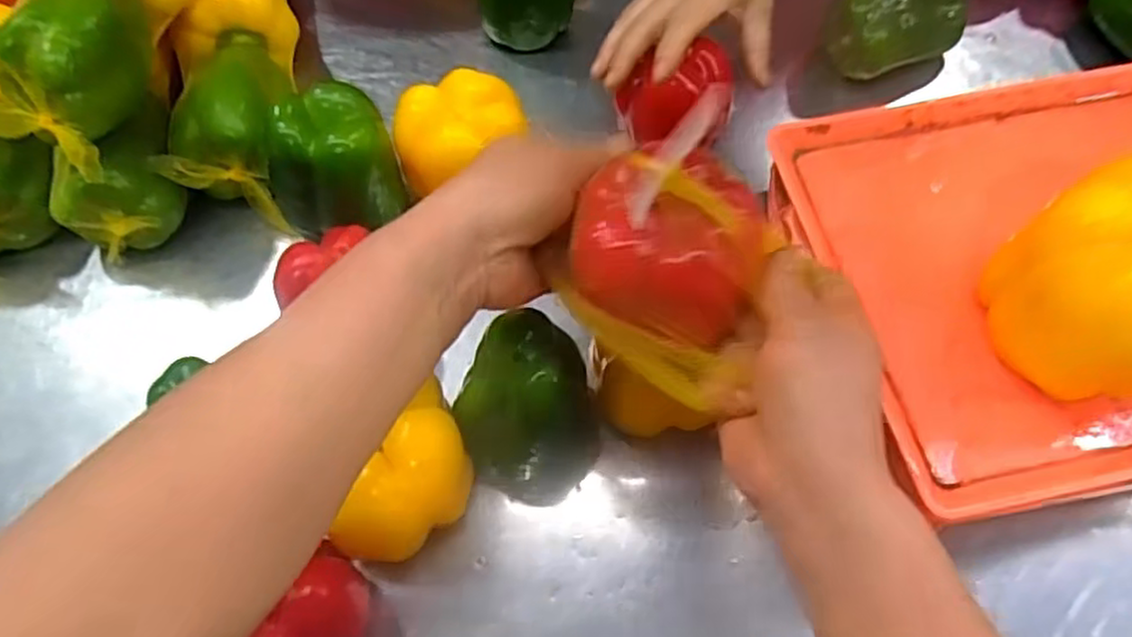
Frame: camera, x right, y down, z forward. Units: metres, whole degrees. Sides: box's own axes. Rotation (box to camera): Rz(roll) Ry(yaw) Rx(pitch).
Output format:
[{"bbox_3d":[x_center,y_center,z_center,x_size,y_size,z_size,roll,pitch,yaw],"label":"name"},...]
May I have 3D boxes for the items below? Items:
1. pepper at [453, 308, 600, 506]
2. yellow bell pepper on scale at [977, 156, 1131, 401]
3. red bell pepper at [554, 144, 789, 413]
[{"bbox_3d":[-0.022,0.055,0.425,0.080,0.108,0.080,0,66,0],"label":"pepper"},{"bbox_3d":[0.253,-0.011,0.339,0.093,0.094,0.093,-19,65,-9],"label":"yellow bell pepper on scale"},{"bbox_3d":[0.048,-0.023,0.344,0.090,0.068,0.095,19,67,9],"label":"red bell pepper"}]

